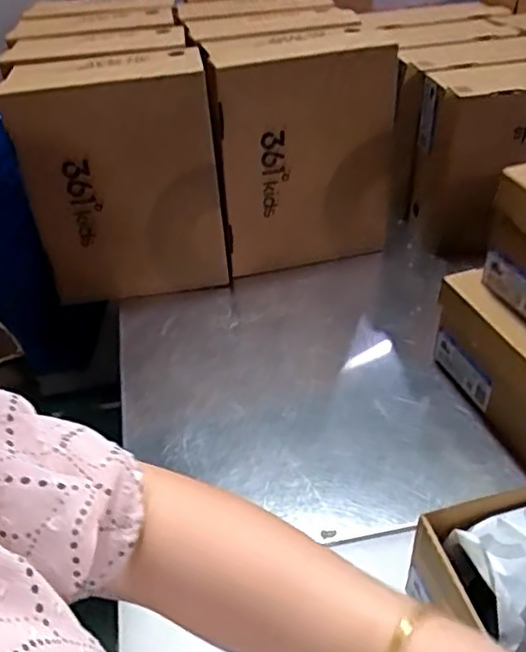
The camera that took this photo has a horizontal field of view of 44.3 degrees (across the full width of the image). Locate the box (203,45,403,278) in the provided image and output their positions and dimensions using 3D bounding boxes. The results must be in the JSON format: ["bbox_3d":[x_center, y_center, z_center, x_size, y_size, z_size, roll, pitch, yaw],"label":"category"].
[{"bbox_3d":[0.059,-0.227,0.921,0.234,0.323,0.112,-2,39,2],"label":"box"}]

